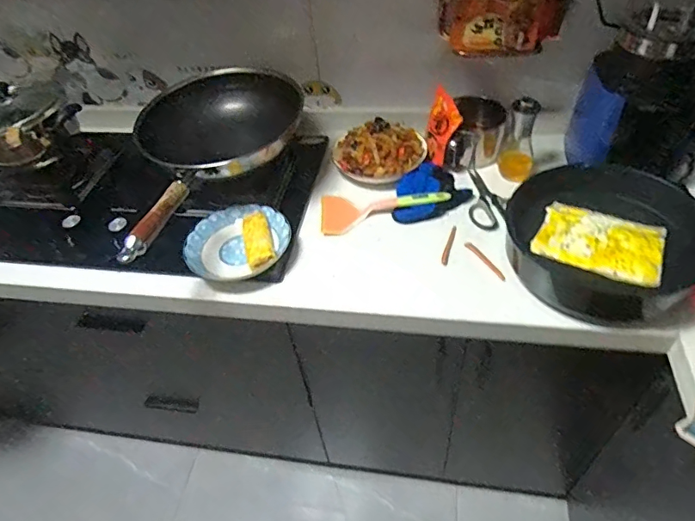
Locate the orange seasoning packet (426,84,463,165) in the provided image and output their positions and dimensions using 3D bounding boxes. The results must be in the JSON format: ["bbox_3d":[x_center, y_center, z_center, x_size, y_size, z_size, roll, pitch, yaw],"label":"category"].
[{"bbox_3d":[0.191,-0.267,0.970,0.022,0.131,0.082,-11,47,-33],"label":"orange seasoning packet"}]

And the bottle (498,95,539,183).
[{"bbox_3d":[0.337,-0.237,0.933,0.068,0.170,0.067,11,47,16],"label":"bottle"}]

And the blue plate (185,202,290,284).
[{"bbox_3d":[-0.203,-0.035,0.894,0.190,0.038,0.169,-9,45,-3],"label":"blue plate"}]

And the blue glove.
[{"bbox_3d":[0.154,-0.134,0.936,0.154,0.054,0.105,-25,48,-18],"label":"blue glove"}]

